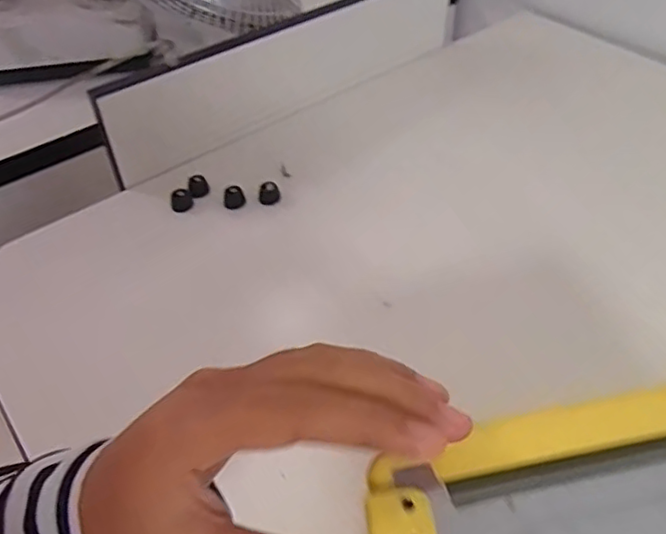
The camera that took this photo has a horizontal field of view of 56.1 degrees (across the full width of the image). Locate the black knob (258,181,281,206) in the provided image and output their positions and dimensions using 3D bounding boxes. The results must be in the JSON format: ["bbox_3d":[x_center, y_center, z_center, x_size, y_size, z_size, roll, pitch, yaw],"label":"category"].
[{"bbox_3d":[-0.054,-0.062,0.530,0.018,0.018,0.012,-10,47,-7],"label":"black knob"}]

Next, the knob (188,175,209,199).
[{"bbox_3d":[-0.117,-0.070,0.541,0.016,0.016,0.014,-14,47,-10],"label":"knob"}]

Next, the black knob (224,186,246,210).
[{"bbox_3d":[-0.084,-0.059,0.528,0.018,0.016,0.011,-14,47,-10],"label":"black knob"}]

